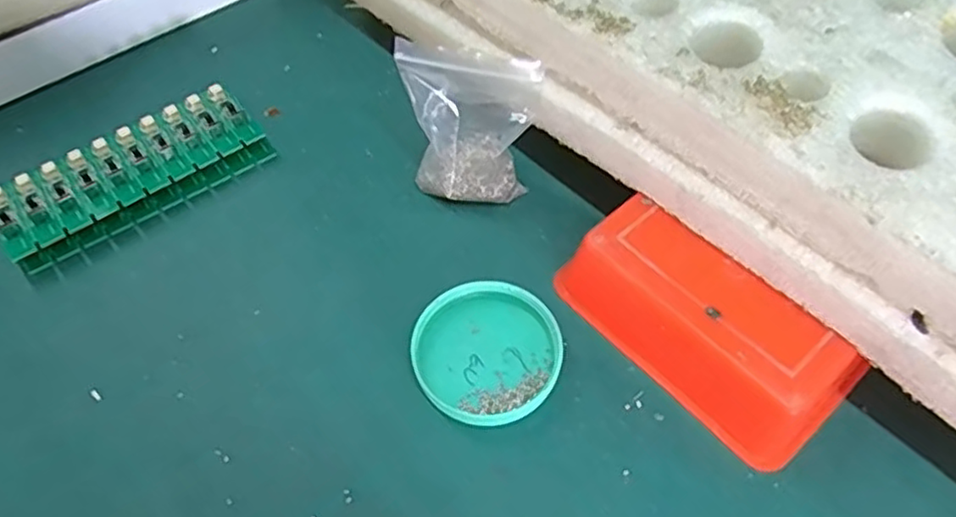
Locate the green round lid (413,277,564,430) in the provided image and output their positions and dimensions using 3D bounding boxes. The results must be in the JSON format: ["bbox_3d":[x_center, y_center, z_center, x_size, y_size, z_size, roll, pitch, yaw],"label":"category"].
[{"bbox_3d":[0.005,0.042,0.307,0.064,0.013,0.067,-1,57,1],"label":"green round lid"}]

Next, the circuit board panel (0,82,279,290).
[{"bbox_3d":[-0.191,-0.047,0.369,0.139,0.019,0.062,-36,63,-20],"label":"circuit board panel"}]

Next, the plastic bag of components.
[{"bbox_3d":[-0.003,-0.066,0.335,0.063,0.086,0.035,-5,57,-1],"label":"plastic bag of components"}]

